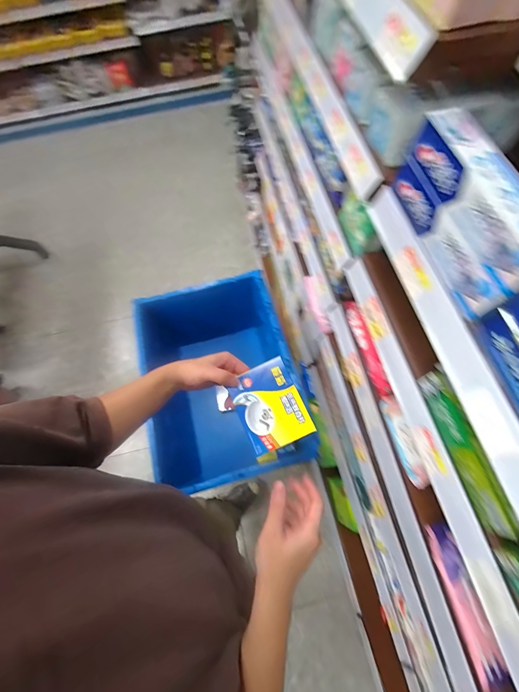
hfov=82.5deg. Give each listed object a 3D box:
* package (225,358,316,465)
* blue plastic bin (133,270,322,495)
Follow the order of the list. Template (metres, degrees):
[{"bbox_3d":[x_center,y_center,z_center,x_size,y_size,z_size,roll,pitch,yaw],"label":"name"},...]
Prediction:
[{"bbox_3d":[0.016,0.098,0.470,0.099,0.024,0.133,-24,69,-7],"label":"package"},{"bbox_3d":[-0.112,0.124,0.993,0.419,0.343,0.594,-16,68,-4],"label":"blue plastic bin"}]

